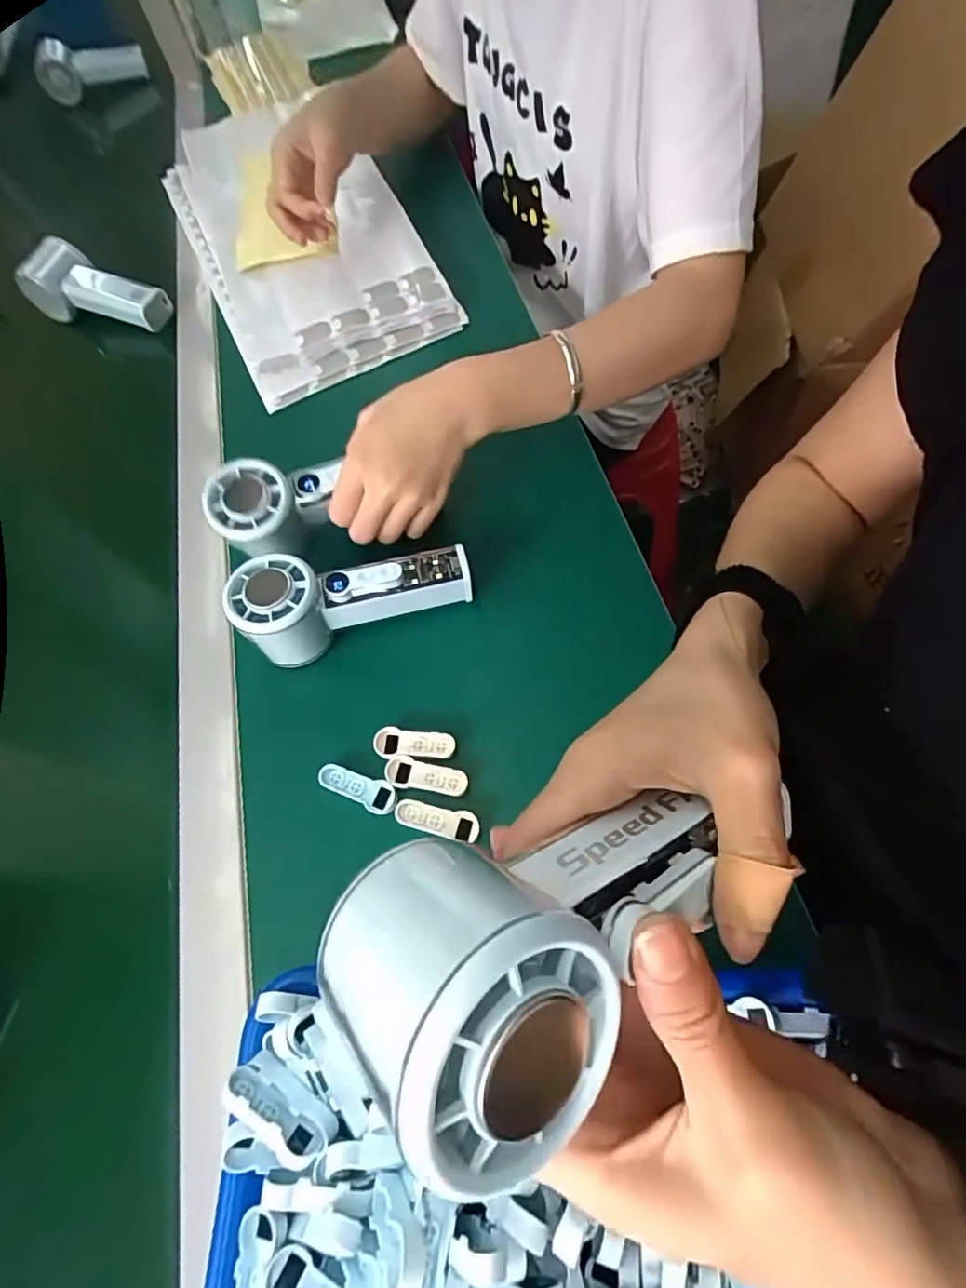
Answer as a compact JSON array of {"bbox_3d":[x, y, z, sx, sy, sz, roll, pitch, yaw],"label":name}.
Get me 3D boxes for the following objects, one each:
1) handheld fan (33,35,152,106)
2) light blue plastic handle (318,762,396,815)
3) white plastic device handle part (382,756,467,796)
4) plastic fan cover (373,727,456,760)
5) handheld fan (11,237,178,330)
[{"bbox_3d":[-0.577,-0.851,0.834,0.151,0.059,0.043,-26,64,-4],"label":"handheld fan"},{"bbox_3d":[-0.077,0.088,0.347,0.051,0.004,0.018,16,68,15],"label":"light blue plastic handle"},{"bbox_3d":[-0.035,0.083,0.346,0.051,0.010,0.017,12,67,14],"label":"white plastic device handle part"},{"bbox_3d":[-0.042,0.063,0.355,0.050,0.010,0.019,2,65,9],"label":"plastic fan cover"},{"bbox_3d":[-0.398,-0.360,0.576,0.147,0.053,0.051,20,69,17],"label":"handheld fan"}]

